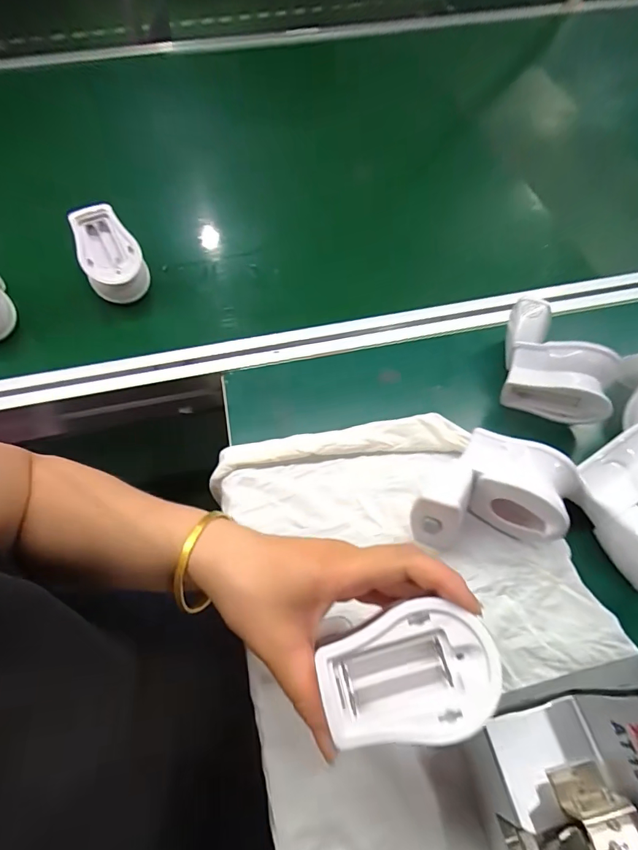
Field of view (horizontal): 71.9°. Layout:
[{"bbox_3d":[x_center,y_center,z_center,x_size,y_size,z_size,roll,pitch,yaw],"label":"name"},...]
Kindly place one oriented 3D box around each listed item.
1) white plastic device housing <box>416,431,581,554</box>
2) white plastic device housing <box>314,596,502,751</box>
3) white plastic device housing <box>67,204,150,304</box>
[{"bbox_3d":[0.137,0.064,0.351,0.100,0.060,0.114,32,65,18],"label":"white plastic device housing"},{"bbox_3d":[0.045,0.128,0.226,0.086,0.028,0.059,-8,58,-4],"label":"white plastic device housing"},{"bbox_3d":[-0.230,-0.185,0.485,0.061,0.079,0.067,-26,61,-14],"label":"white plastic device housing"}]

